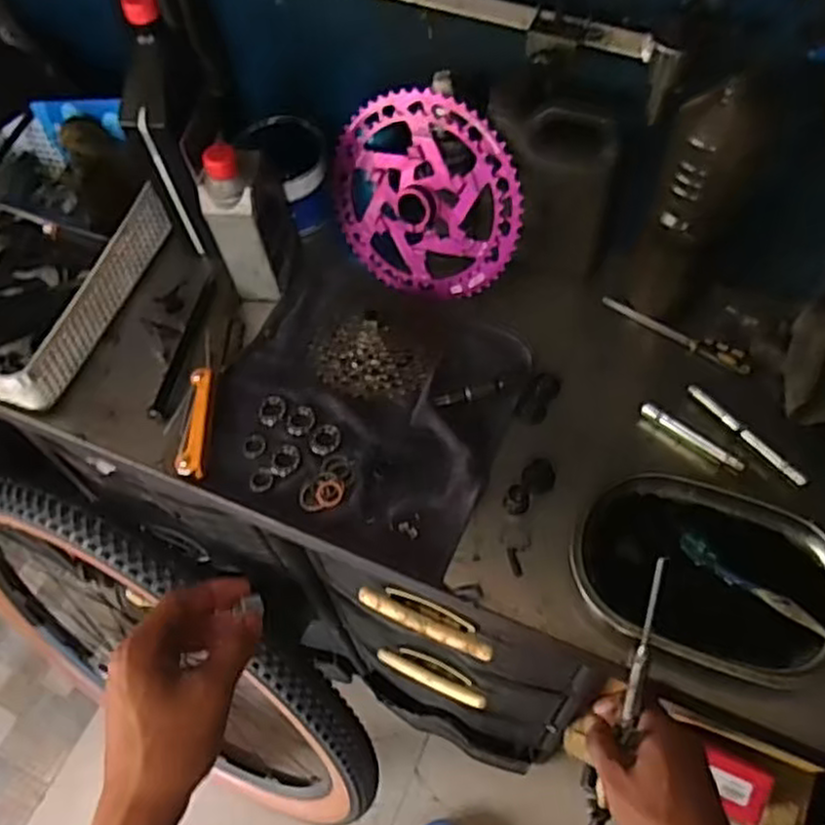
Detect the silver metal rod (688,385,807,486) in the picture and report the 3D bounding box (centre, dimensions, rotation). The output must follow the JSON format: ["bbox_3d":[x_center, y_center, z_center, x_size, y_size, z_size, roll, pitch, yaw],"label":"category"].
[{"bbox_3d":[0.305,0.019,0.673,0.010,0.009,0.129,-33,62,-15],"label":"silver metal rod"}]

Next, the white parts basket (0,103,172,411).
[{"bbox_3d":[-0.420,-0.171,0.783,0.237,0.092,0.322,15,61,13],"label":"white parts basket"}]

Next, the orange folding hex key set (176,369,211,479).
[{"bbox_3d":[-0.204,0.010,0.690,0.023,0.018,0.110,-3,58,2],"label":"orange folding hex key set"}]

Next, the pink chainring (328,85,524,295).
[{"bbox_3d":[0.009,-0.209,0.724,0.199,0.192,0.019,8,33,26],"label":"pink chainring"}]

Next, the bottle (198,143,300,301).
[{"bbox_3d":[-0.165,-0.200,0.743,0.055,0.176,0.089,4,59,7],"label":"bottle"}]

